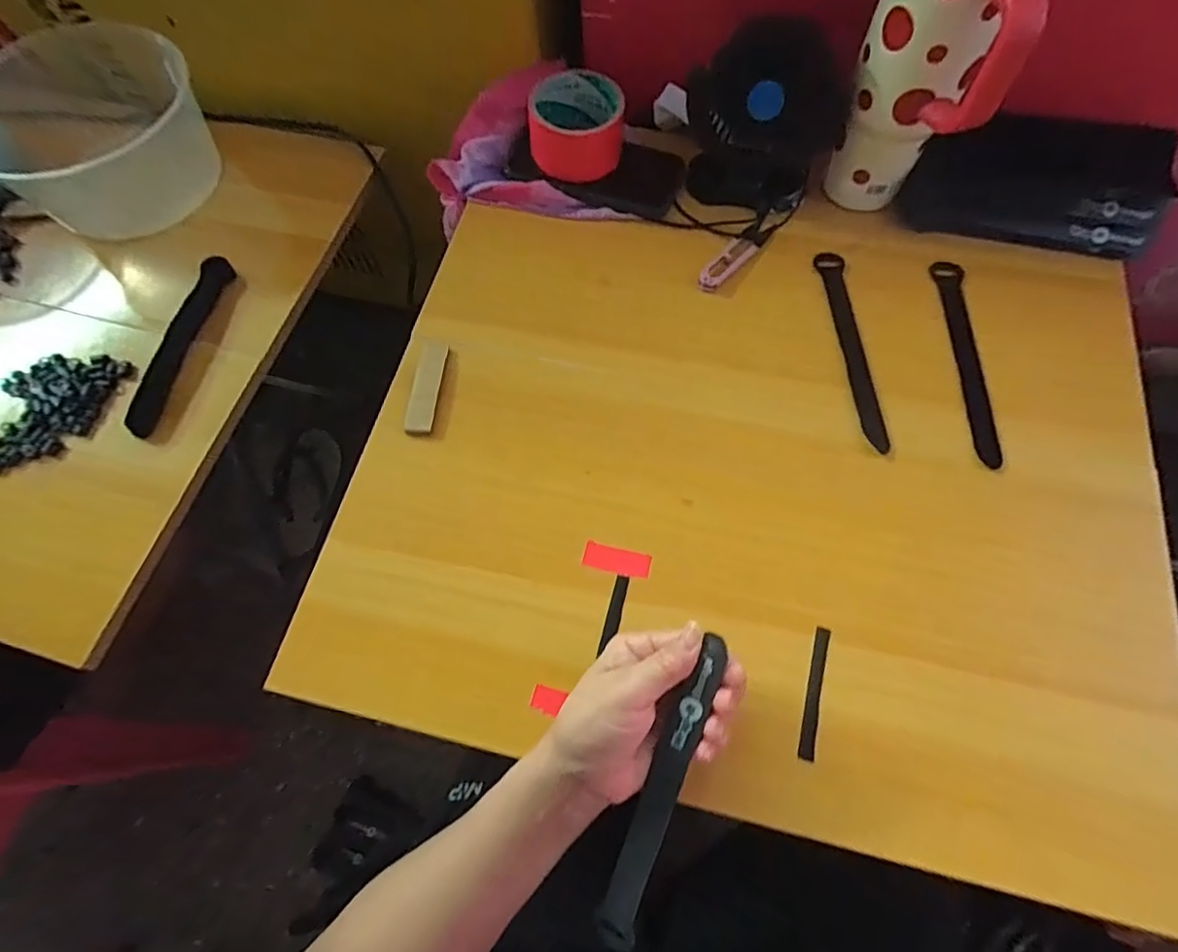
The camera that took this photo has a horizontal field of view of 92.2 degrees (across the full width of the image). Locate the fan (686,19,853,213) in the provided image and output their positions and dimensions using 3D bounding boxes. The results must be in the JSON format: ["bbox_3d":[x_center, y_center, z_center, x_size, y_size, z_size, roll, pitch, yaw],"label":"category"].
[{"bbox_3d":[0.146,-0.302,0.484,0.124,0.122,0.066,11,68,7],"label":"fan"}]

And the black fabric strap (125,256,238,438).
[{"bbox_3d":[-0.398,-0.131,0.552,0.021,0.027,0.199,9,68,6],"label":"black fabric strap"}]

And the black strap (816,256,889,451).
[{"bbox_3d":[0.218,-0.109,0.469,0.023,0.004,0.193,-3,67,1],"label":"black strap"}]

